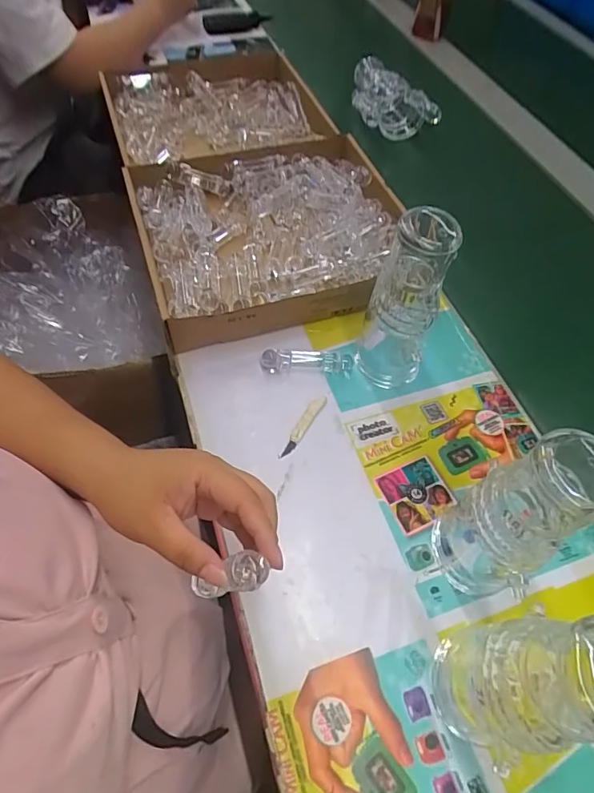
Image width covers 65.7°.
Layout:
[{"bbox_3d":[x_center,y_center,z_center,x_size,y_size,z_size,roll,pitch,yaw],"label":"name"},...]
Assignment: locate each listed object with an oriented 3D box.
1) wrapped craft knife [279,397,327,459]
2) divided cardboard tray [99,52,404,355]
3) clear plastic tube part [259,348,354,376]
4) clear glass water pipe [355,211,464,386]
[{"bbox_3d":[0.006,0.029,0.465,0.013,0.005,0.080,30,61,15],"label":"wrapped craft knife"},{"bbox_3d":[-0.085,-0.331,0.653,0.304,0.064,0.589,-16,60,-13],"label":"divided cardboard tray"},{"bbox_3d":[0.011,-0.039,0.500,0.098,0.019,0.023,-2,58,-4],"label":"clear plastic tube part"},{"bbox_3d":[0.103,-0.086,0.440,0.063,0.180,0.063,18,59,8],"label":"clear glass water pipe"}]

